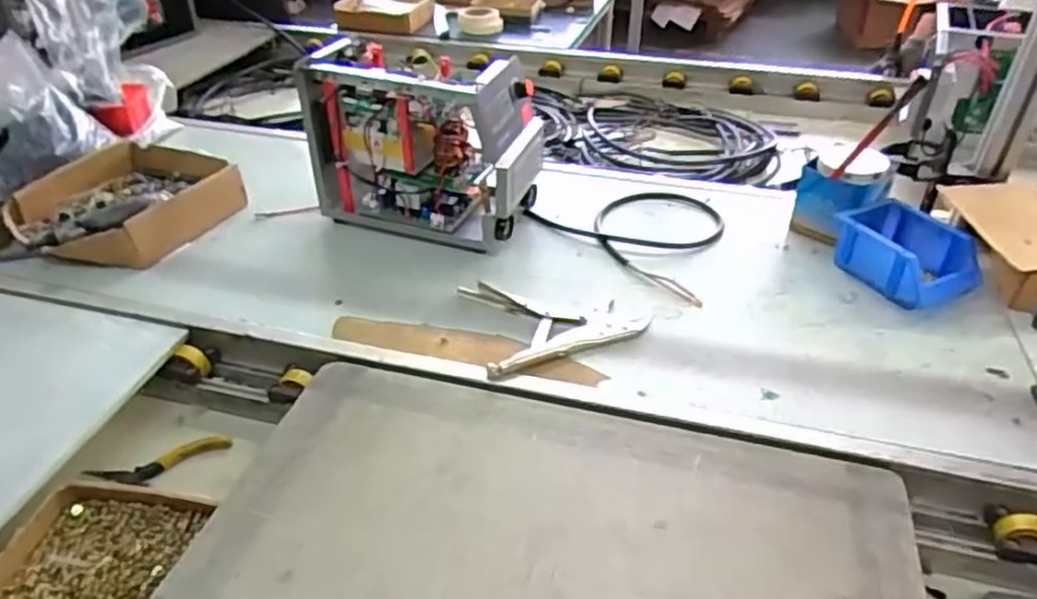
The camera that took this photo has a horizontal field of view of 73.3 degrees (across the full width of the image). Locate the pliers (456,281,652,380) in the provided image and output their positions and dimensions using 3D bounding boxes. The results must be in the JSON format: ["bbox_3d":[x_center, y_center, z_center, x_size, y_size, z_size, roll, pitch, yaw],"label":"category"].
[{"bbox_3d":[0.040,0.014,0.835,0.203,0.018,0.166,-14,40,-15],"label":"pliers"}]

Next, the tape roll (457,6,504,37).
[{"bbox_3d":[-0.100,-0.730,1.817,0.112,0.058,0.112,-3,37,-4],"label":"tape roll"}]

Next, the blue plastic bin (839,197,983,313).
[{"bbox_3d":[0.492,-0.058,0.885,0.119,0.067,0.157,-16,41,-18],"label":"blue plastic bin"}]

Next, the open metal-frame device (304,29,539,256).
[{"bbox_3d":[-0.124,-0.207,0.950,0.294,0.225,0.132,13,41,18],"label":"open metal-frame device"}]

